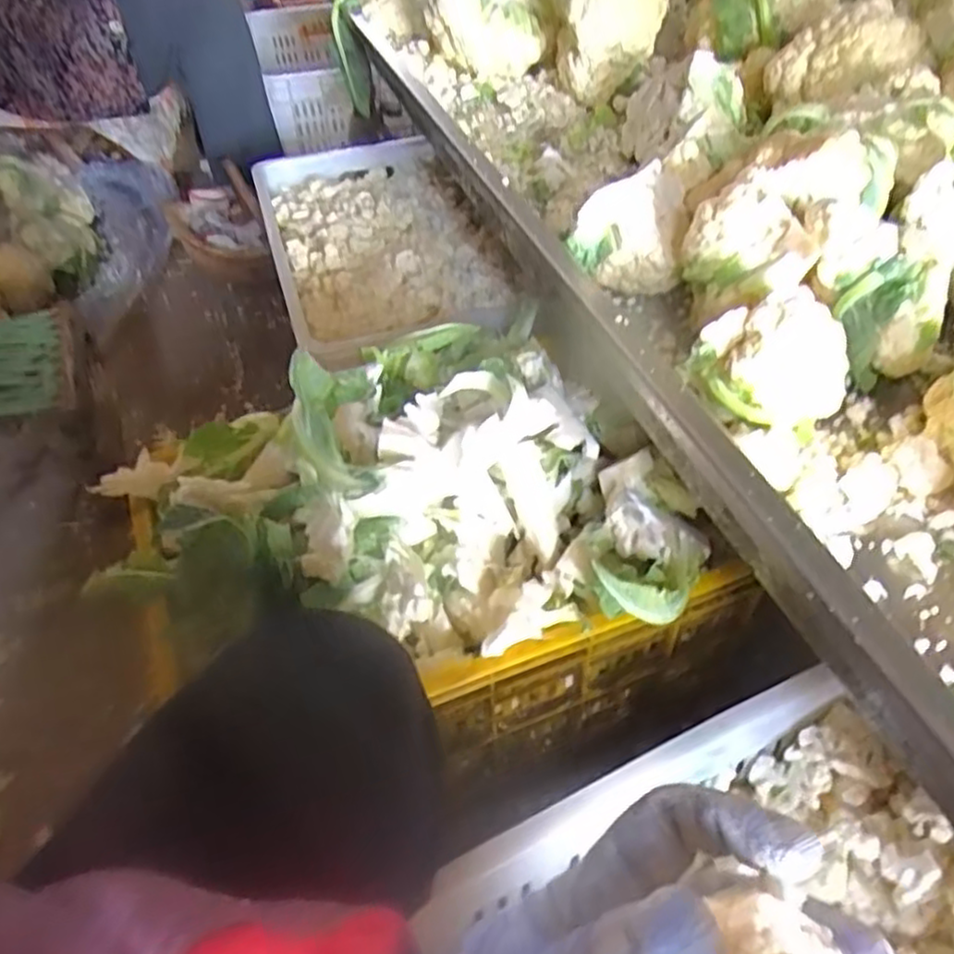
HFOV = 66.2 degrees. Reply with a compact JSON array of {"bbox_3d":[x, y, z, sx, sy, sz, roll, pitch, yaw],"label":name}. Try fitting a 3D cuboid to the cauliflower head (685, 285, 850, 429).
[{"bbox_3d":[0.195,-0.081,0.466,0.096,0.072,0.078,-30,52,-25],"label":"cauliflower head"}]

